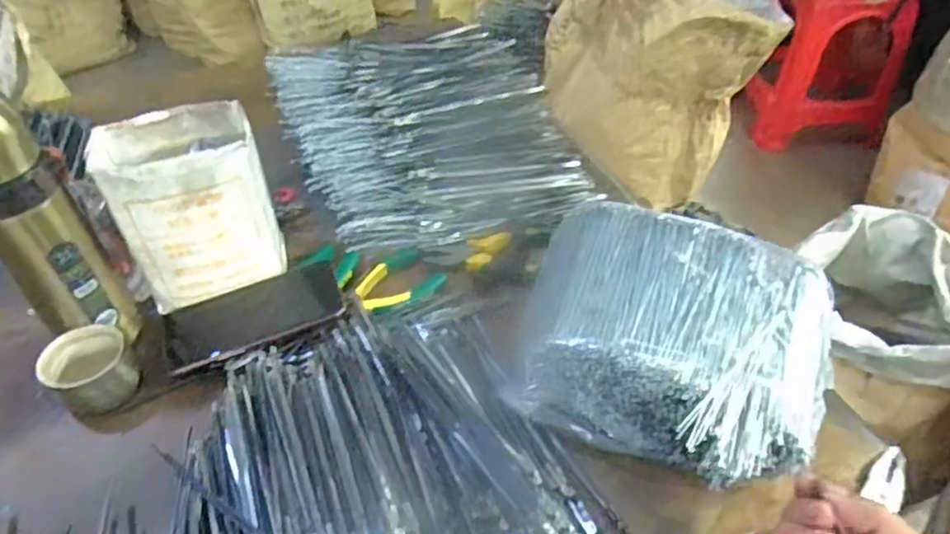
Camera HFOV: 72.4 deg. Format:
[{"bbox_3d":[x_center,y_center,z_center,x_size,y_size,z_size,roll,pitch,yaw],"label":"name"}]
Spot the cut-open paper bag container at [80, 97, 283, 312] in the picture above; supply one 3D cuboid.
[{"bbox_3d":[-0.250,-0.057,0.582,0.121,0.138,0.101,-18,46,-16],"label":"cut-open paper bag container"}]

